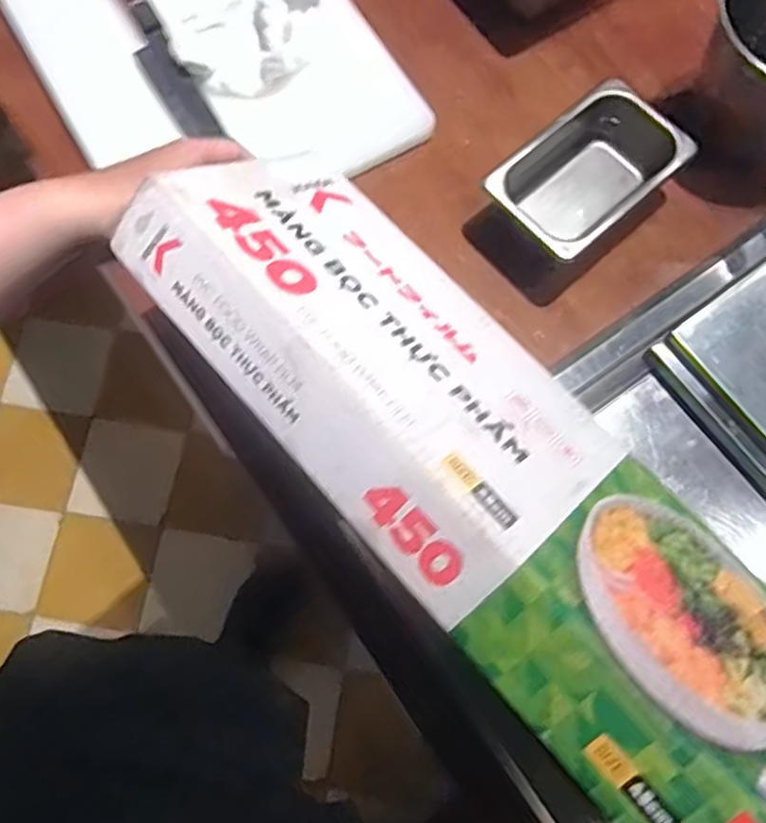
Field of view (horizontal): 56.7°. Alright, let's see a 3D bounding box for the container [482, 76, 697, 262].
[{"bbox_3d":[0.177,-0.201,0.635,0.165,0.070,0.103,-40,77,-12],"label":"container"}]

